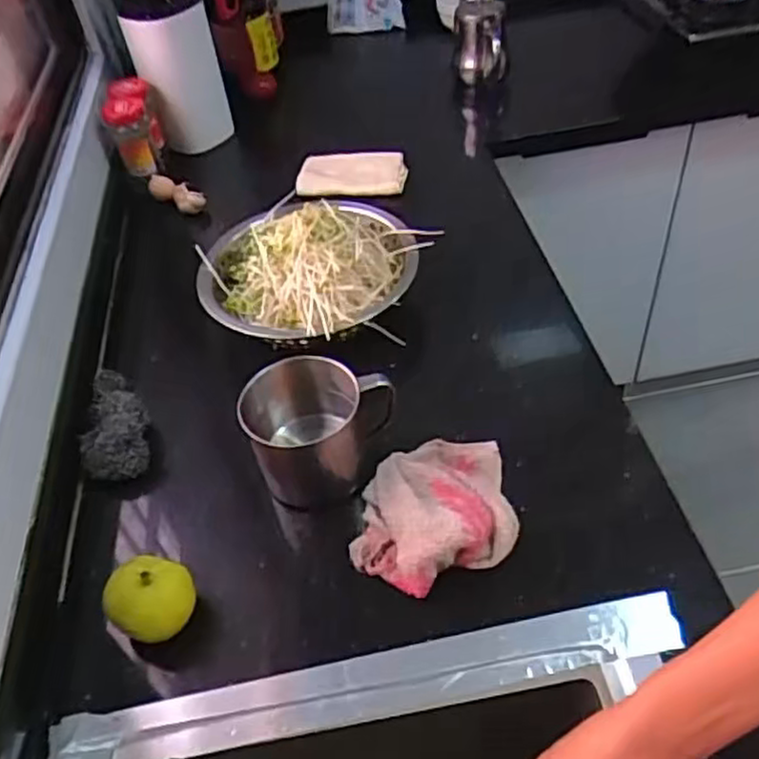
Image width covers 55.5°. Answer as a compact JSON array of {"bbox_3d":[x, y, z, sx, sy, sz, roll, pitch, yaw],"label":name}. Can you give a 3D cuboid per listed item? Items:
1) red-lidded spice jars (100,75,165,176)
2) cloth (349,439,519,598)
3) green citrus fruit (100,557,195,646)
[{"bbox_3d":[-0.407,-0.421,1.202,0.071,0.130,0.106,-3,47,4],"label":"red-lidded spice jars"},{"bbox_3d":[0.055,0.119,0.676,0.170,0.049,0.131,-21,48,-12],"label":"cloth"},{"bbox_3d":[-0.196,0.194,0.626,0.072,0.066,0.061,-34,52,-23],"label":"green citrus fruit"}]

